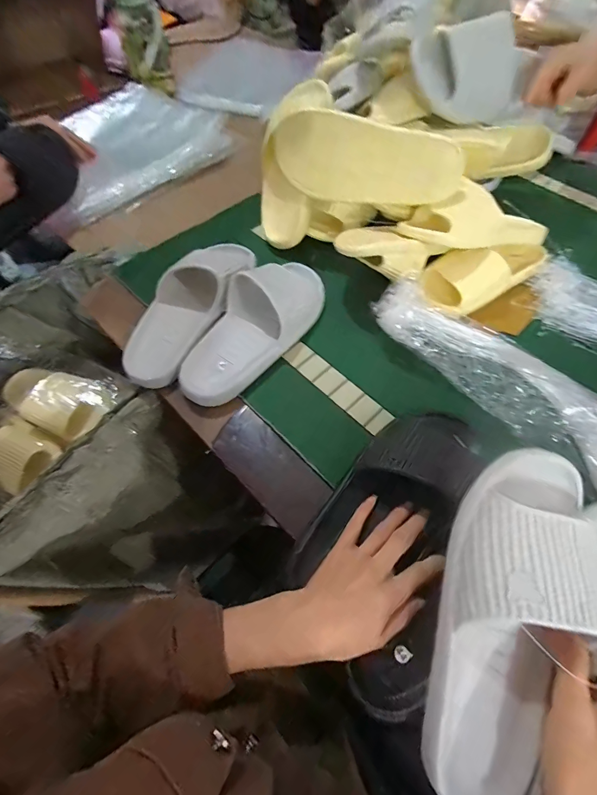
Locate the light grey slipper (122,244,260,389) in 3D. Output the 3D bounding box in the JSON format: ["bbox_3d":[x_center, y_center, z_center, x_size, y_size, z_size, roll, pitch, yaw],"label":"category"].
[{"bbox_3d":[-0.158,-0.141,0.492,0.106,0.063,0.254,24,63,15],"label":"light grey slipper"}]

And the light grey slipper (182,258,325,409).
[{"bbox_3d":[-0.061,-0.100,0.487,0.103,0.079,0.250,34,66,19],"label":"light grey slipper"}]

